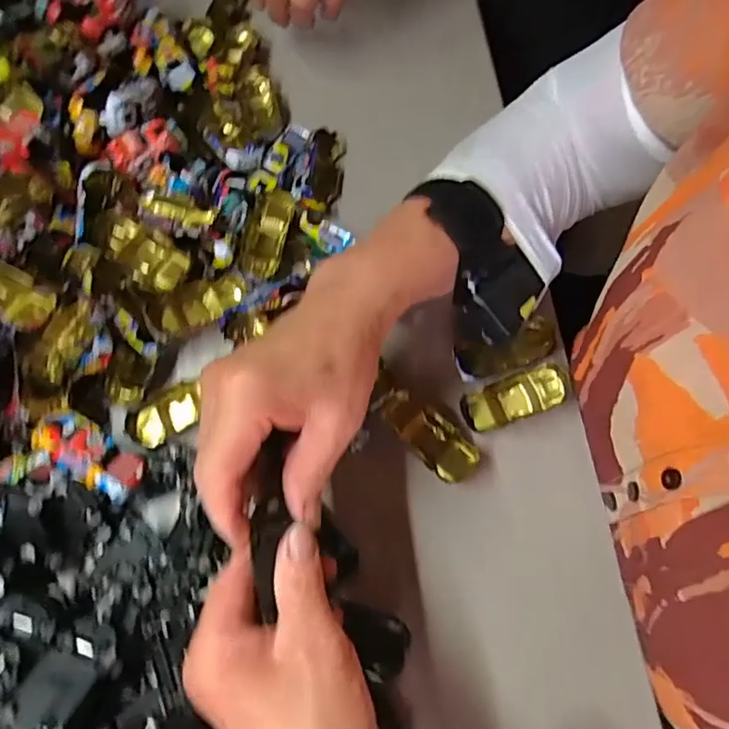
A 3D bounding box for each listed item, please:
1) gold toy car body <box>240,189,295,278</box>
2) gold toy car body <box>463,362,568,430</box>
[{"bbox_3d":[-0.069,-0.089,0.398,0.026,0.023,0.062,10,71,8],"label":"gold toy car body"},{"bbox_3d":[0.092,0.021,0.351,0.063,0.017,0.026,-23,72,9],"label":"gold toy car body"}]

